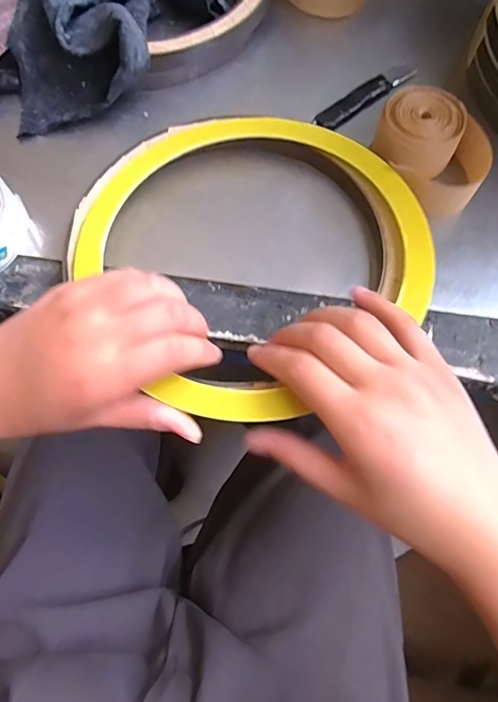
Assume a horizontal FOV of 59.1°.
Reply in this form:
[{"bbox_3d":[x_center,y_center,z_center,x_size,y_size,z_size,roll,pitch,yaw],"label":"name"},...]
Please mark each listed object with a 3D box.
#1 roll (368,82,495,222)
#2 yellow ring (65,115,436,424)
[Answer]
[{"bbox_3d":[0.128,-0.141,0.314,0.059,0.036,0.090,-25,72,-9],"label":"roll"},{"bbox_3d":[-0.001,-0.078,0.291,0.213,0.018,0.226,0,69,0],"label":"yellow ring"}]

